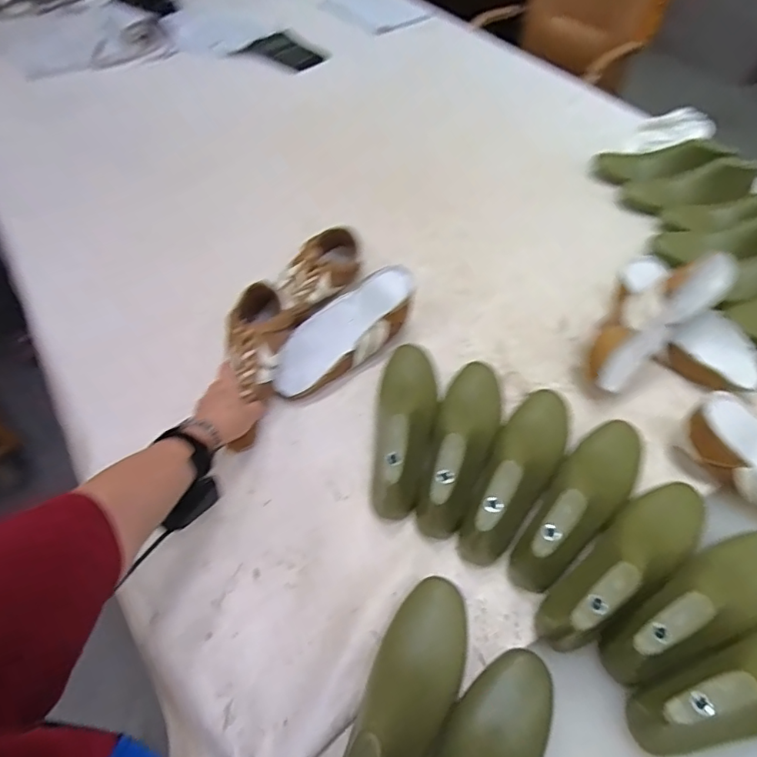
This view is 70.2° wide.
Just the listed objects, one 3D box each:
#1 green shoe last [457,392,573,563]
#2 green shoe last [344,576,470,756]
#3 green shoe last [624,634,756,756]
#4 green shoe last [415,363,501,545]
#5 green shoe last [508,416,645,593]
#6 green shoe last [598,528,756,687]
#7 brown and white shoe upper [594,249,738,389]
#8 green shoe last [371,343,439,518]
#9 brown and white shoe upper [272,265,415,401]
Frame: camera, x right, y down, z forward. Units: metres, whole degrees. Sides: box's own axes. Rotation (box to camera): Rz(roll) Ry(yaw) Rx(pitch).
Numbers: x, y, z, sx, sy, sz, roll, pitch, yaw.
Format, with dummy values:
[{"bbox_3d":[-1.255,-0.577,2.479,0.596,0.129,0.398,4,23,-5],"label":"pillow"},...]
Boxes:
[{"bbox_3d":[0.173,0.097,0.641,0.076,0.091,0.255,25,56,18],"label":"green shoe last"},{"bbox_3d":[0.023,0.295,0.485,0.077,0.089,0.241,21,55,16],"label":"green shoe last"},{"bbox_3d":[0.356,0.284,0.497,0.251,0.089,0.079,-13,54,-10],"label":"green shoe last"},{"bbox_3d":[0.105,0.067,0.662,0.079,0.094,0.243,15,54,11],"label":"green shoe last"},{"bbox_3d":[0.239,0.128,0.616,0.079,0.092,0.252,35,60,24],"label":"green shoe last"},{"bbox_3d":[0.336,0.226,0.543,0.245,0.091,0.078,-23,56,-17],"label":"green shoe last"},{"bbox_3d":[0.378,-0.078,0.737,0.253,0.081,0.059,-39,60,-4],"label":"brown and white shoe upper"},{"bbox_3d":[0.032,0.049,0.683,0.076,0.088,0.254,9,53,7],"label":"green shoe last"},{"bbox_3d":[-0.053,-0.066,0.772,0.244,0.087,0.080,-34,60,-24],"label":"brown and white shoe upper"}]

